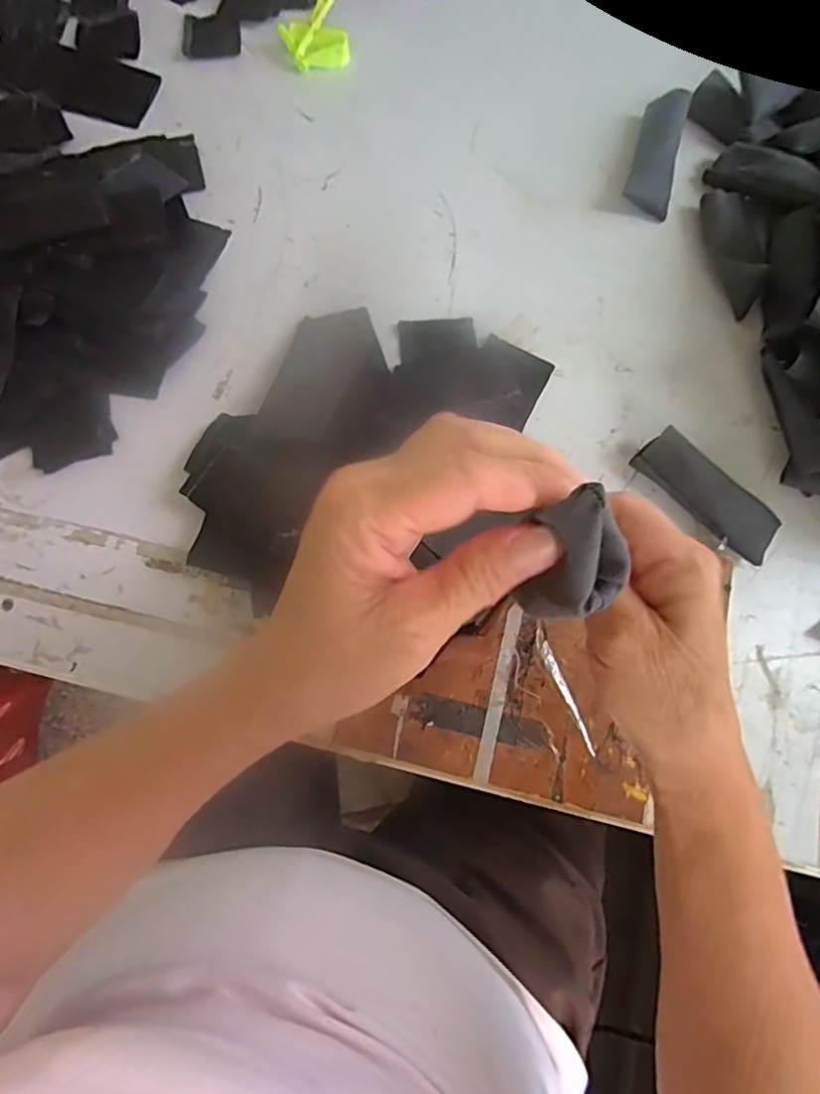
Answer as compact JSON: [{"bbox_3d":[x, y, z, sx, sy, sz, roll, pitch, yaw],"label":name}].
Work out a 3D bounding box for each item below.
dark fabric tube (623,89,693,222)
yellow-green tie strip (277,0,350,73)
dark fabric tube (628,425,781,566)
[{"bbox_3d":[0.199,-0.315,0.461,0.037,0.026,0.098,17,76,4],"label":"dark fabric tube"},{"bbox_3d":[-0.081,-0.433,0.485,0.054,0.034,0.037,-13,76,-3],"label":"yellow-green tie strip"},{"bbox_3d":[0.199,-0.034,0.386,0.102,0.029,0.040,36,78,8],"label":"dark fabric tube"}]

